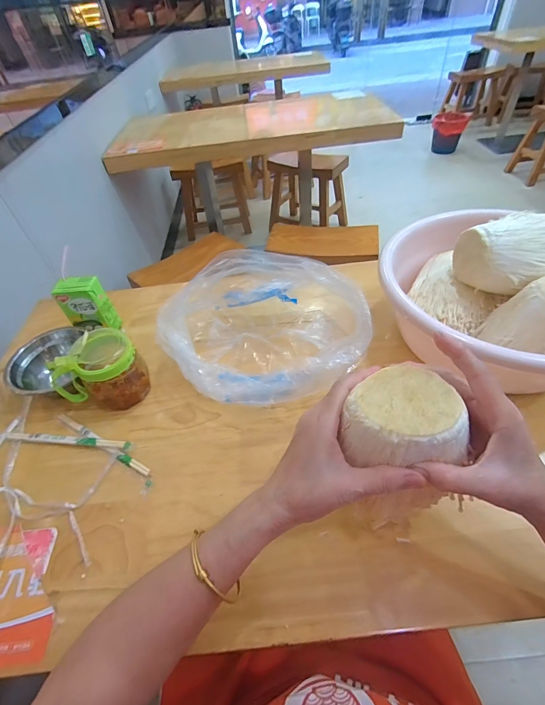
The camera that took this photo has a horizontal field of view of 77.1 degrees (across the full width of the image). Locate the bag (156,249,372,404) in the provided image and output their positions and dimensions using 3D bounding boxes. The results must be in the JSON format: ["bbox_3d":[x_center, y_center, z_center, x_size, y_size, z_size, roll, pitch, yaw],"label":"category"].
[{"bbox_3d":[-0.017,-0.044,0.515,0.280,0.147,0.221,-5,46,1],"label":"bag"}]

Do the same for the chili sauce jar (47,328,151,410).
[{"bbox_3d":[-0.237,0.034,0.487,0.078,0.103,0.105,23,52,25],"label":"chili sauce jar"}]

